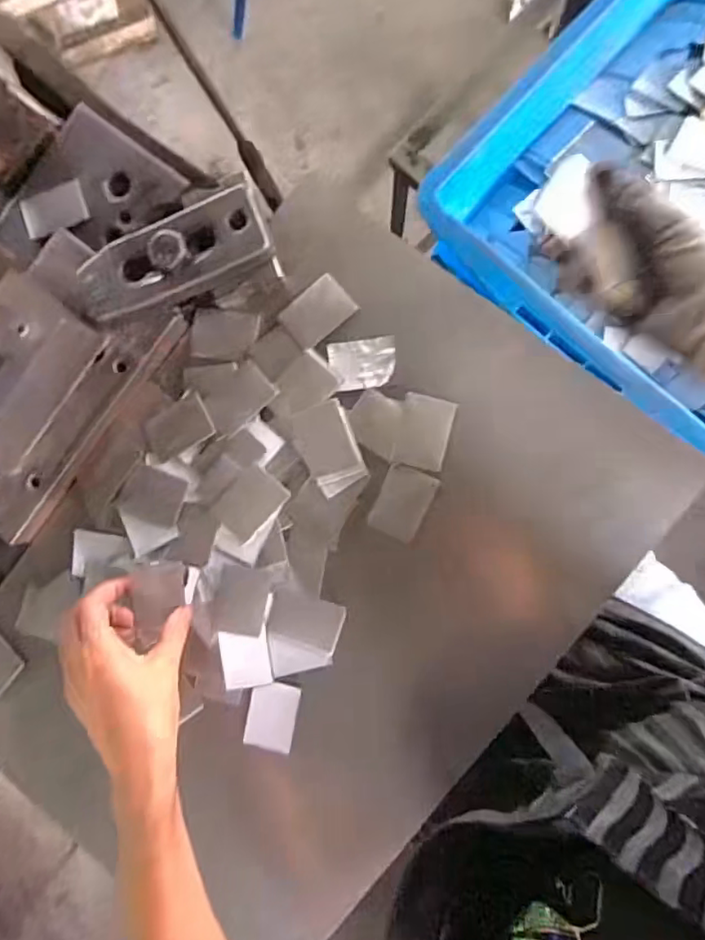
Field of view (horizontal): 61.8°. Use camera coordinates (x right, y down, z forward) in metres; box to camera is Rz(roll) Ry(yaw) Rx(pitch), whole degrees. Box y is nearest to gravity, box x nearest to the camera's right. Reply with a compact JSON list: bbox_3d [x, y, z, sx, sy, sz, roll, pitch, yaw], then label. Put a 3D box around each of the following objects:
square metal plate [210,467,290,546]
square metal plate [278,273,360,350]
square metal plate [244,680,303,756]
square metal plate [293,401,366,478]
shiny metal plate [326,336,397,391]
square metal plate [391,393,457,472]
[{"bbox_3d":[-0.073,0.024,0.413,0.035,0.004,0.049,43,96,5],"label":"square metal plate"},{"bbox_3d":[-0.024,-0.112,0.417,0.047,0.006,0.034,-39,86,6],"label":"square metal plate"},{"bbox_3d":[-0.057,0.173,0.414,0.034,0.006,0.045,10,92,7],"label":"square metal plate"},{"bbox_3d":[-0.017,-0.020,0.410,0.036,0.005,0.050,-21,88,7],"label":"square metal plate"},{"bbox_3d":[0.008,-0.074,0.415,0.046,0.007,0.036,-11,80,7],"label":"shiny metal plate"},{"bbox_3d":[0.050,-0.026,0.406,0.035,0.004,0.048,12,87,7],"label":"square metal plate"}]

